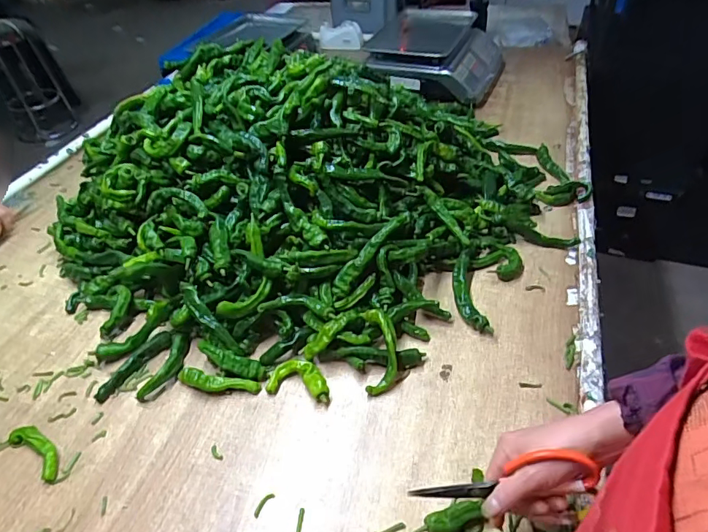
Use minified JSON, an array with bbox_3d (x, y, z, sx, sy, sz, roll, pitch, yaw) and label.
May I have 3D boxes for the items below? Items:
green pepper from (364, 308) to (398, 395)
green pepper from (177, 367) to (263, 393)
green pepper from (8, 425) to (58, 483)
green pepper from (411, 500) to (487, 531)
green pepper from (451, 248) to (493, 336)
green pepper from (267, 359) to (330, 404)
[{"bbox_3d":[0.036,0.114,0.634,0.042,0.030,0.115,-4,71,3],"label":"green pepper"},{"bbox_3d":[-0.189,0.159,0.639,0.118,0.029,0.028,7,44,14],"label":"green pepper"},{"bbox_3d":[-0.402,0.234,0.594,0.101,0.011,0.032,22,50,27],"label":"green pepper"},{"bbox_3d":[0.090,0.277,0.498,0.098,0.021,0.026,-17,43,-1],"label":"green pepper"},{"bbox_3d":[0.177,0.039,0.726,0.043,0.036,0.150,-5,43,2],"label":"green pepper"},{"bbox_3d":[-0.071,0.154,0.633,0.086,0.025,0.045,8,45,15],"label":"green pepper"}]

